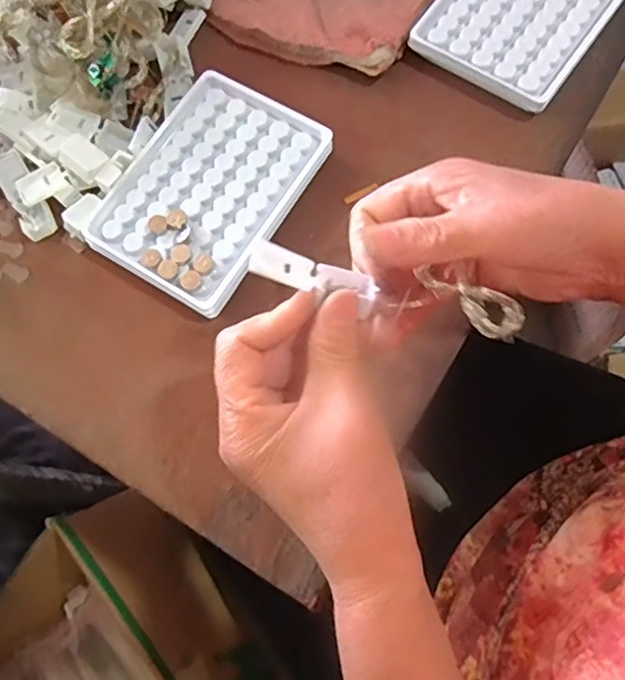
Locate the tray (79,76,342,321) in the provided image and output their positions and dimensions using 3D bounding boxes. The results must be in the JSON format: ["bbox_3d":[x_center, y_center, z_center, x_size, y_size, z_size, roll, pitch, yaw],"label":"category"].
[{"bbox_3d":[-0.061,-0.091,0.350,0.096,0.012,0.130,29,79,12],"label":"tray"}]

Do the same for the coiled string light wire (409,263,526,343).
[{"bbox_3d":[0.070,-0.017,0.261,0.046,0.005,0.021,30,78,5],"label":"coiled string light wire"}]

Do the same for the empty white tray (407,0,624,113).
[{"bbox_3d":[0.134,-0.211,0.373,0.095,0.016,0.128,34,80,13],"label":"empty white tray"}]

